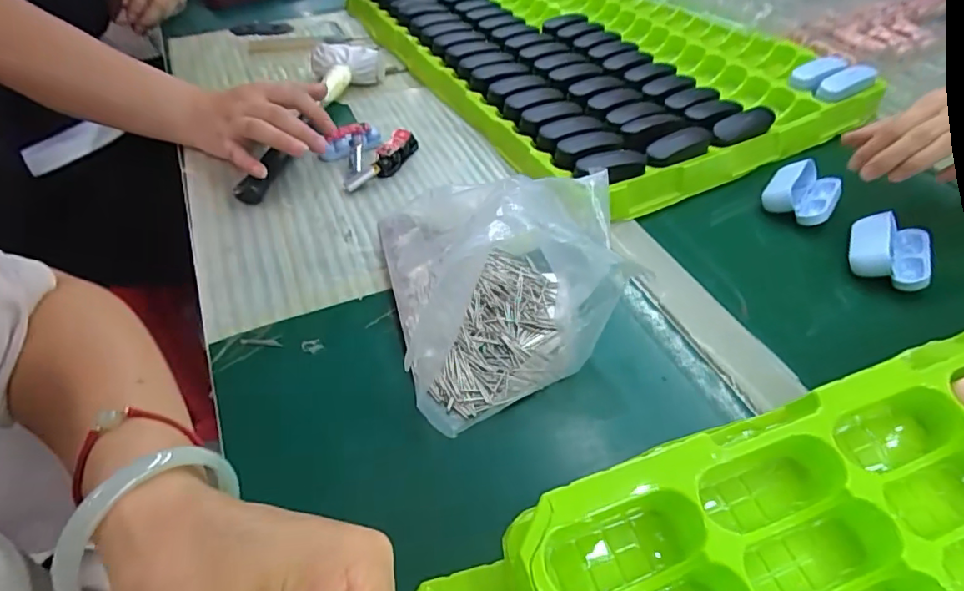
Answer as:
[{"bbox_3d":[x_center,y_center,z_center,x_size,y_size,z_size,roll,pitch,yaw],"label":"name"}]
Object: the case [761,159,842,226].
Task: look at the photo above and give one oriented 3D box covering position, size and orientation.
[{"bbox_3d":[0.276,-0.087,0.463,0.052,0.029,0.060,30,55,26],"label":"case"}]

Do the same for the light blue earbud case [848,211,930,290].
[{"bbox_3d":[0.313,-0.034,0.414,0.051,0.028,0.061,21,51,19],"label":"light blue earbud case"}]

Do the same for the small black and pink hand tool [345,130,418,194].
[{"bbox_3d":[-0.088,-0.126,0.494,0.022,0.025,0.092,24,52,21],"label":"small black and pink hand tool"}]

